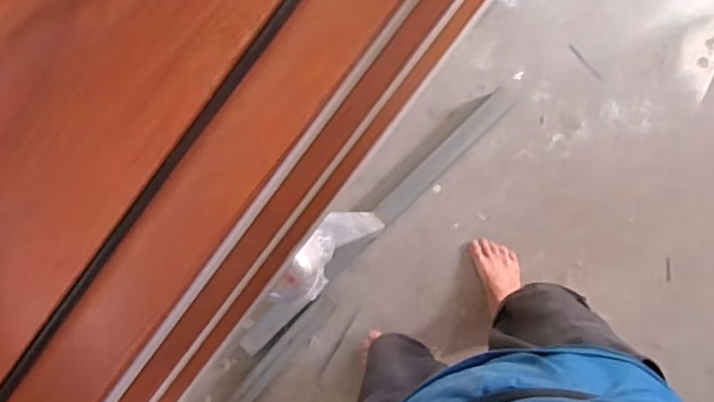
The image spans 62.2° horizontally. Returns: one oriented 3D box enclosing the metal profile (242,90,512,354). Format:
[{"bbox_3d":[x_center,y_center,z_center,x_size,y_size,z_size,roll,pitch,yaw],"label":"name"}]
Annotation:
[{"bbox_3d":[0.040,0.051,1.321,0.805,0.038,0.067,-42,85,5],"label":"metal profile"}]

